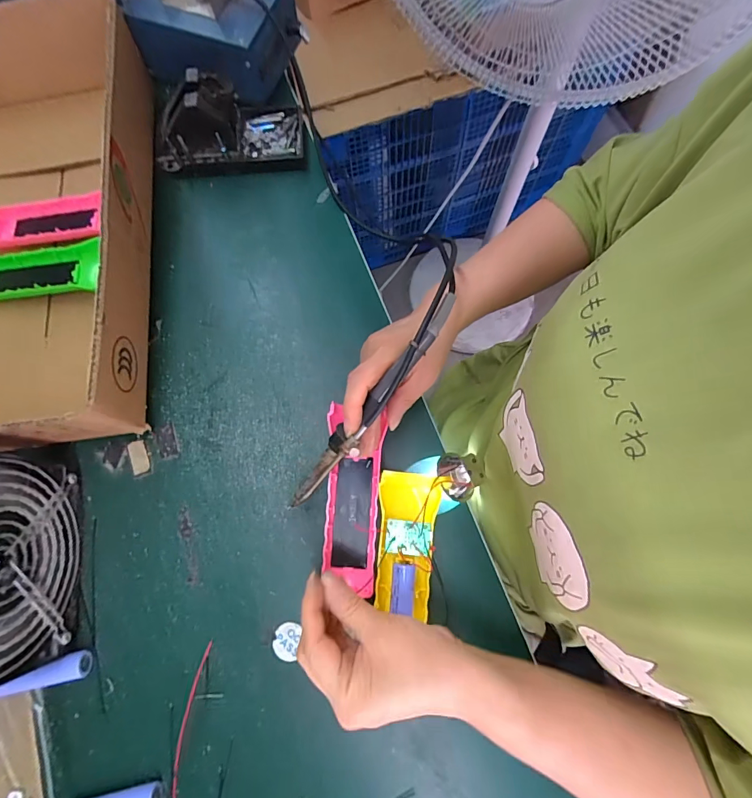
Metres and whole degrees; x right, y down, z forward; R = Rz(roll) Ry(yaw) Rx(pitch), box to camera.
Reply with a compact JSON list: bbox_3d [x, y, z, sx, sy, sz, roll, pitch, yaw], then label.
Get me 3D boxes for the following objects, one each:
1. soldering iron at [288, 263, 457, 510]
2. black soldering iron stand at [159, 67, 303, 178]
[{"bbox_3d":[-0.002,-0.001,0.293,0.022,0.026,0.210,38,101,9],"label":"soldering iron"},{"bbox_3d":[-0.158,-0.293,0.408,0.151,0.073,0.077,-4,75,-3],"label":"black soldering iron stand"}]

